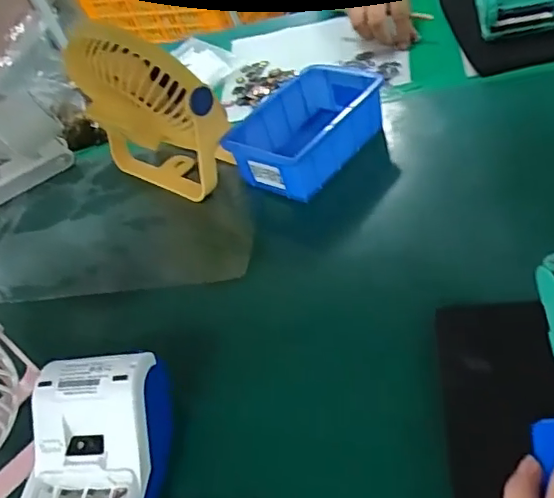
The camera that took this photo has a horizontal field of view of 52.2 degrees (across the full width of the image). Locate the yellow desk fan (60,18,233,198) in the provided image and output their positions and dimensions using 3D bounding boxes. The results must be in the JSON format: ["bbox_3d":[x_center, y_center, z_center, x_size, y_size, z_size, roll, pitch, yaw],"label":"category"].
[{"bbox_3d":[-0.121,-0.126,0.546,0.167,0.170,0.076,17,47,25],"label":"yellow desk fan"}]

